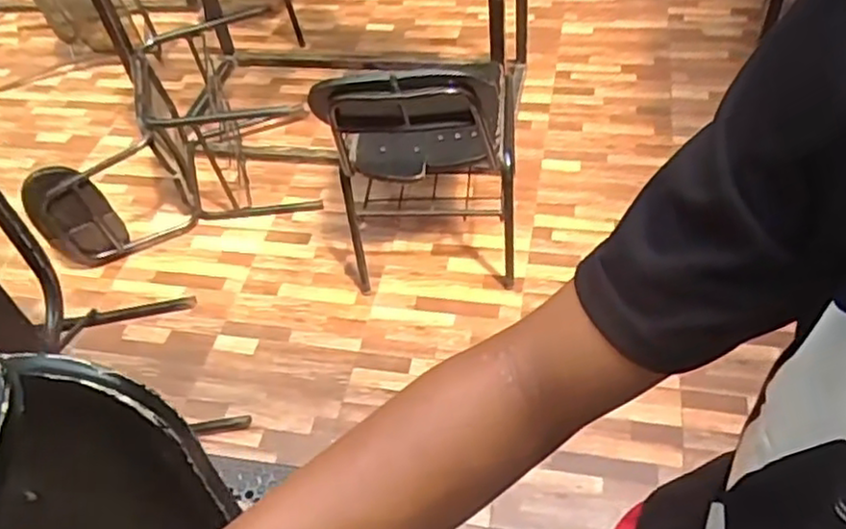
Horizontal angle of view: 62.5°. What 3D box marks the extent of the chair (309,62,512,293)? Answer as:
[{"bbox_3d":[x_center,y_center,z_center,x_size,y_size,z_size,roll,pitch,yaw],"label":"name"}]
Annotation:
[{"bbox_3d":[0.002,-0.287,1.737,0.449,0.705,0.455,-6,48,3],"label":"chair"}]

